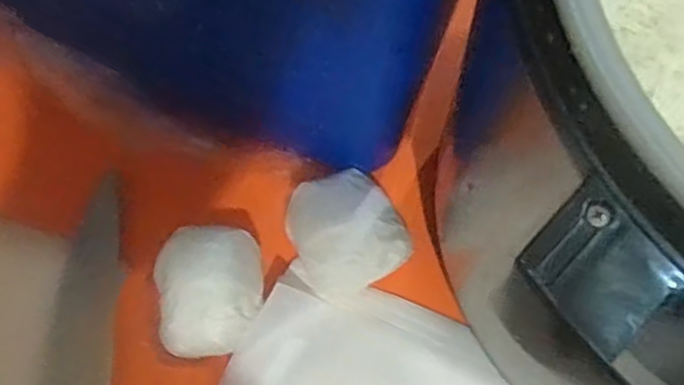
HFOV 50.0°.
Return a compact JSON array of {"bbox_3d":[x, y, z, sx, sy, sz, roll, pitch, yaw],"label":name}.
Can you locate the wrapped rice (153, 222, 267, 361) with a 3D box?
[{"bbox_3d":[-0.092,0.069,0.519,0.070,0.031,0.090,-9,69,-4],"label":"wrapped rice"}]

